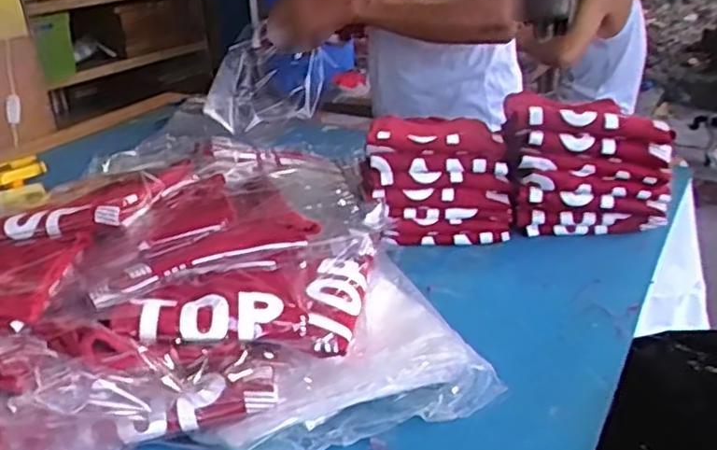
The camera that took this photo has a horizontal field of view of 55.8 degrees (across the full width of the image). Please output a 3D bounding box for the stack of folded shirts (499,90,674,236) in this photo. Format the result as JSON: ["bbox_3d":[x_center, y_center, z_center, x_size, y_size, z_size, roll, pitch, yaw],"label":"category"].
[{"bbox_3d":[0.307,-0.104,0.934,0.198,0.174,0.220,2,26,10],"label":"stack of folded shirts"}]

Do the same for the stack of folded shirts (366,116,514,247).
[{"bbox_3d":[0.110,-0.089,0.962,0.182,0.152,0.212,-1,26,4],"label":"stack of folded shirts"}]

